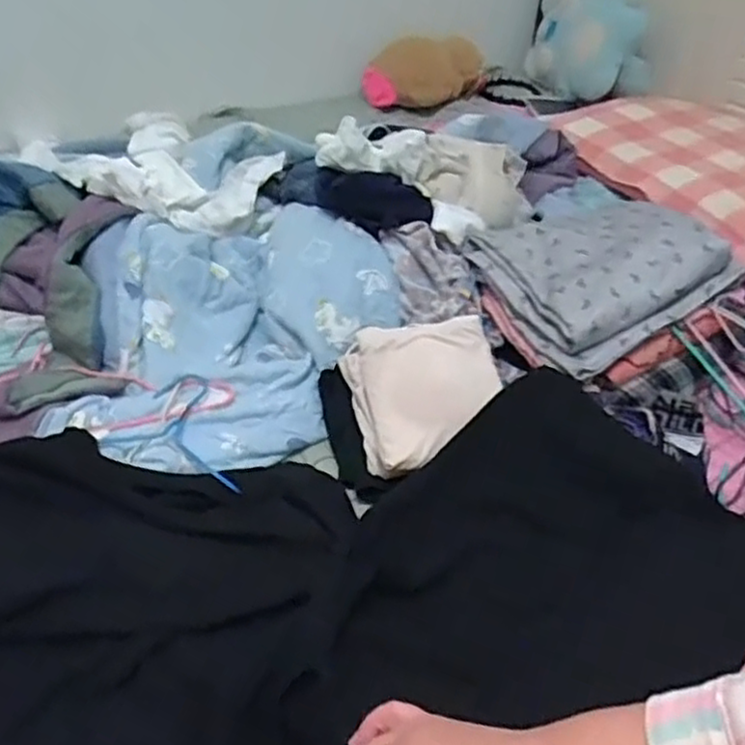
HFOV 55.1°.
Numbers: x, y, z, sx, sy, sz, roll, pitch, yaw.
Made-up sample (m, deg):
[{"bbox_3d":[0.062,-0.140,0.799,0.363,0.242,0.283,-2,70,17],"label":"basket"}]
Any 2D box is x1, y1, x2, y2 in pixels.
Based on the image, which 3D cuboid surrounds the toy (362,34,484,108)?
[{"bbox_3d":[0.132,-0.696,1.631,0.312,0.133,0.098,-23,46,-30],"label":"toy"}]

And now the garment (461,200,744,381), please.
[{"bbox_3d":[0.280,-0.138,0.886,0.265,0.049,0.236,-31,56,-7],"label":"garment"}]

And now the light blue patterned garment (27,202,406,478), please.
[{"bbox_3d":[-0.183,-0.061,0.850,0.342,0.113,0.419,20,41,20],"label":"light blue patterned garment"}]

